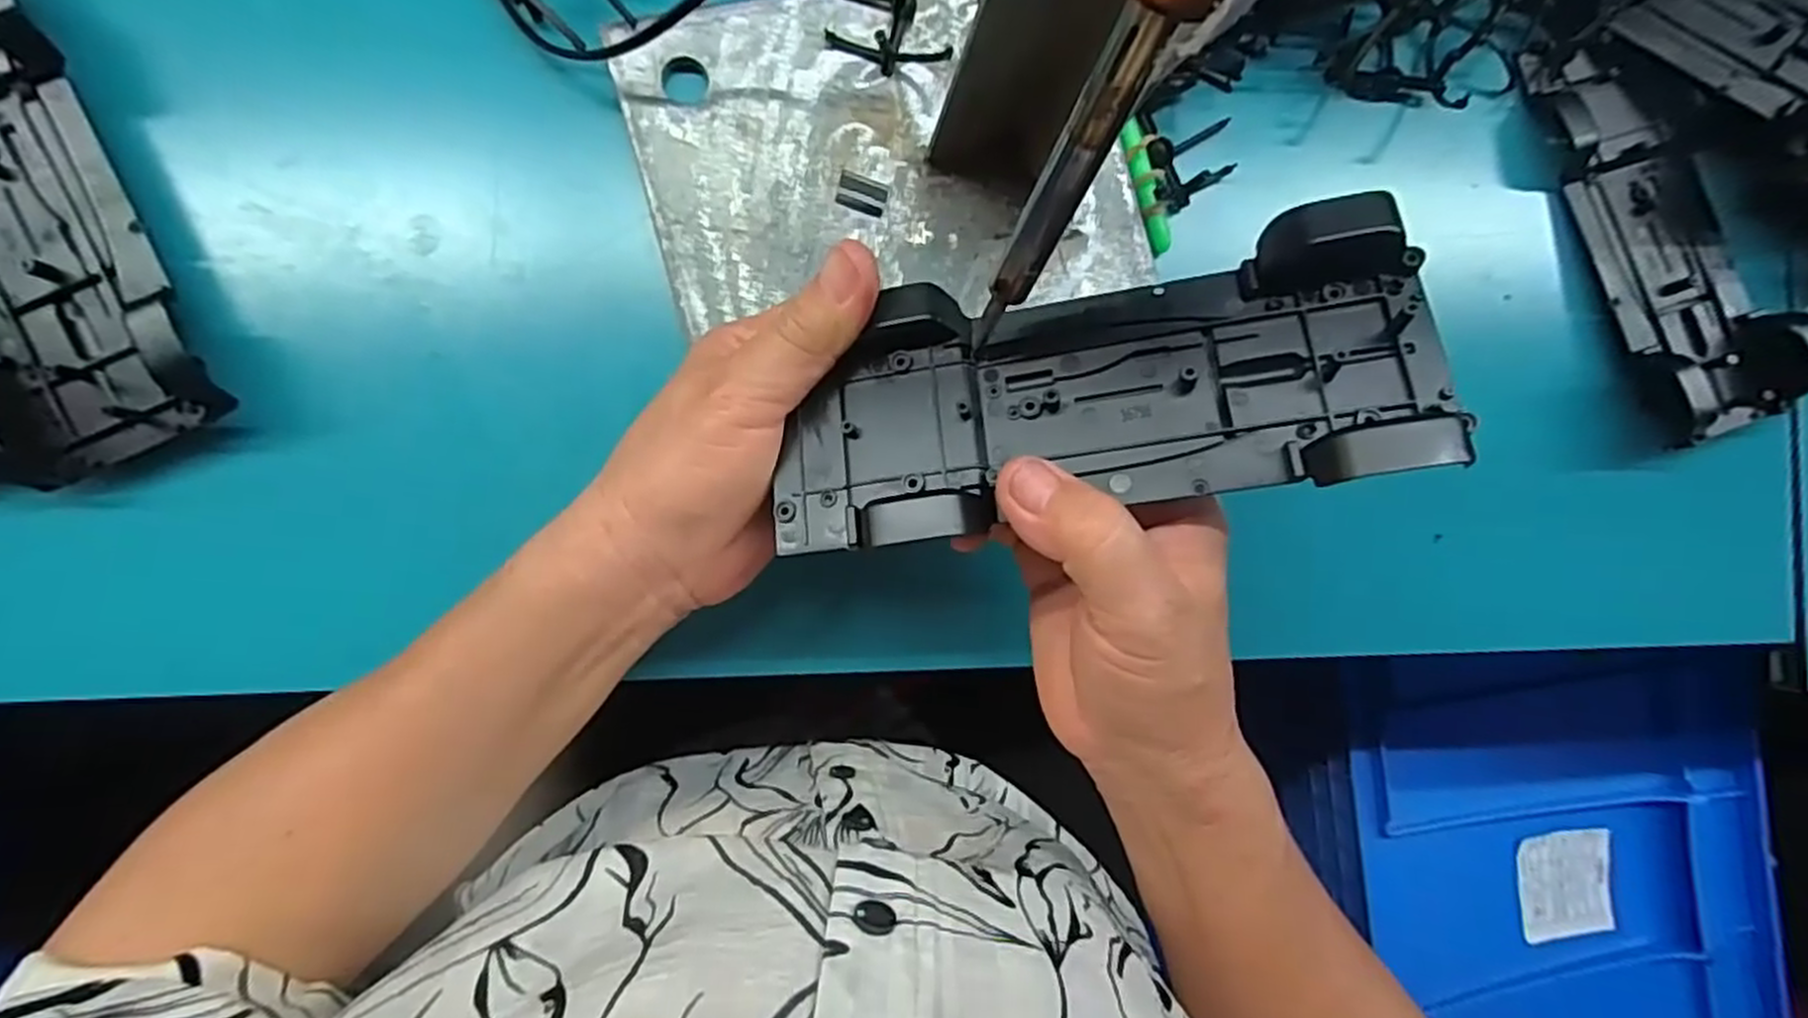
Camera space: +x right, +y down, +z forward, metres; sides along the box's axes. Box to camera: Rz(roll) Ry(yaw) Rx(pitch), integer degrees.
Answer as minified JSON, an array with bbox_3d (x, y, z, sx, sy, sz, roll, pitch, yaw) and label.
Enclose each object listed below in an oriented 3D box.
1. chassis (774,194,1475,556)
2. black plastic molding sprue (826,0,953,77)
[{"bbox_3d":[0.053,-0.035,0.229,0.188,0.040,0.074,-11,91,8],"label":"chassis"},{"bbox_3d":[-0.004,-0.203,0.316,0.055,0.021,0.049,10,88,-8],"label":"black plastic molding sprue"}]

